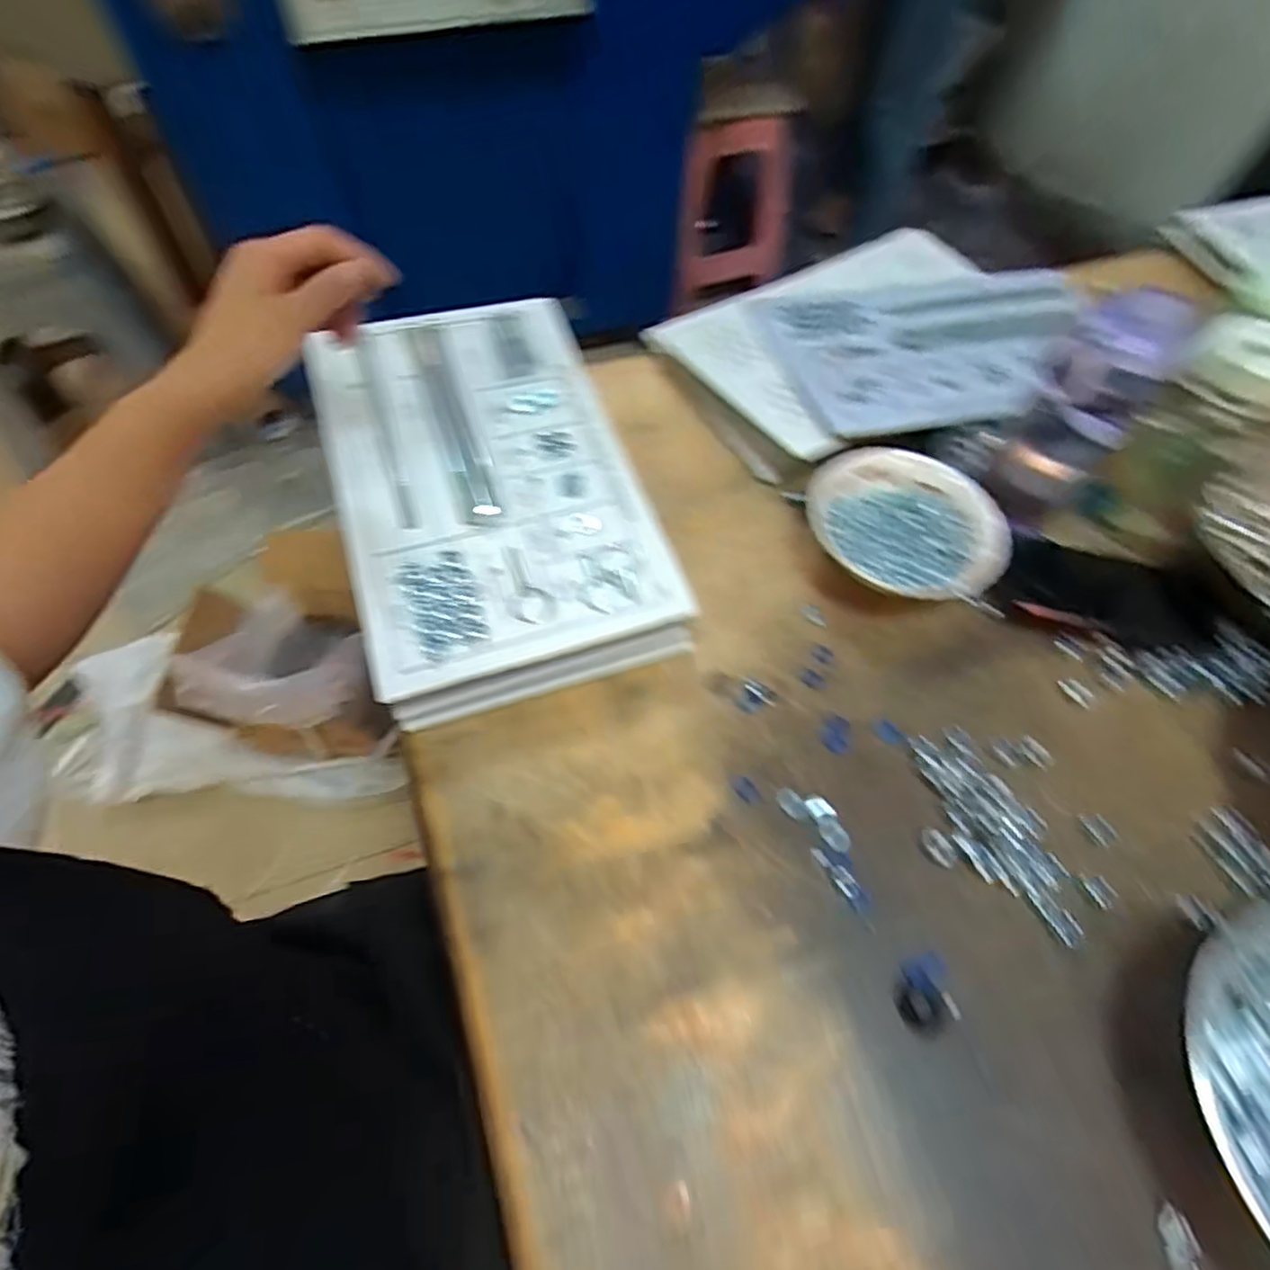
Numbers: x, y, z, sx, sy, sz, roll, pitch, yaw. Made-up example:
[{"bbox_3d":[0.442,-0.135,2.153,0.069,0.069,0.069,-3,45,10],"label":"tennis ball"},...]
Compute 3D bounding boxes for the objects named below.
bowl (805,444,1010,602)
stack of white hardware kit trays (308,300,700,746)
[{"bbox_3d":[0.219,-0.089,0.584,0.147,0.055,0.139,1,59,-1],"label":"bowl"},{"bbox_3d":[-0.122,-0.129,0.582,0.220,0.066,0.375,-16,61,-10],"label":"stack of white hardware kit trays"}]

